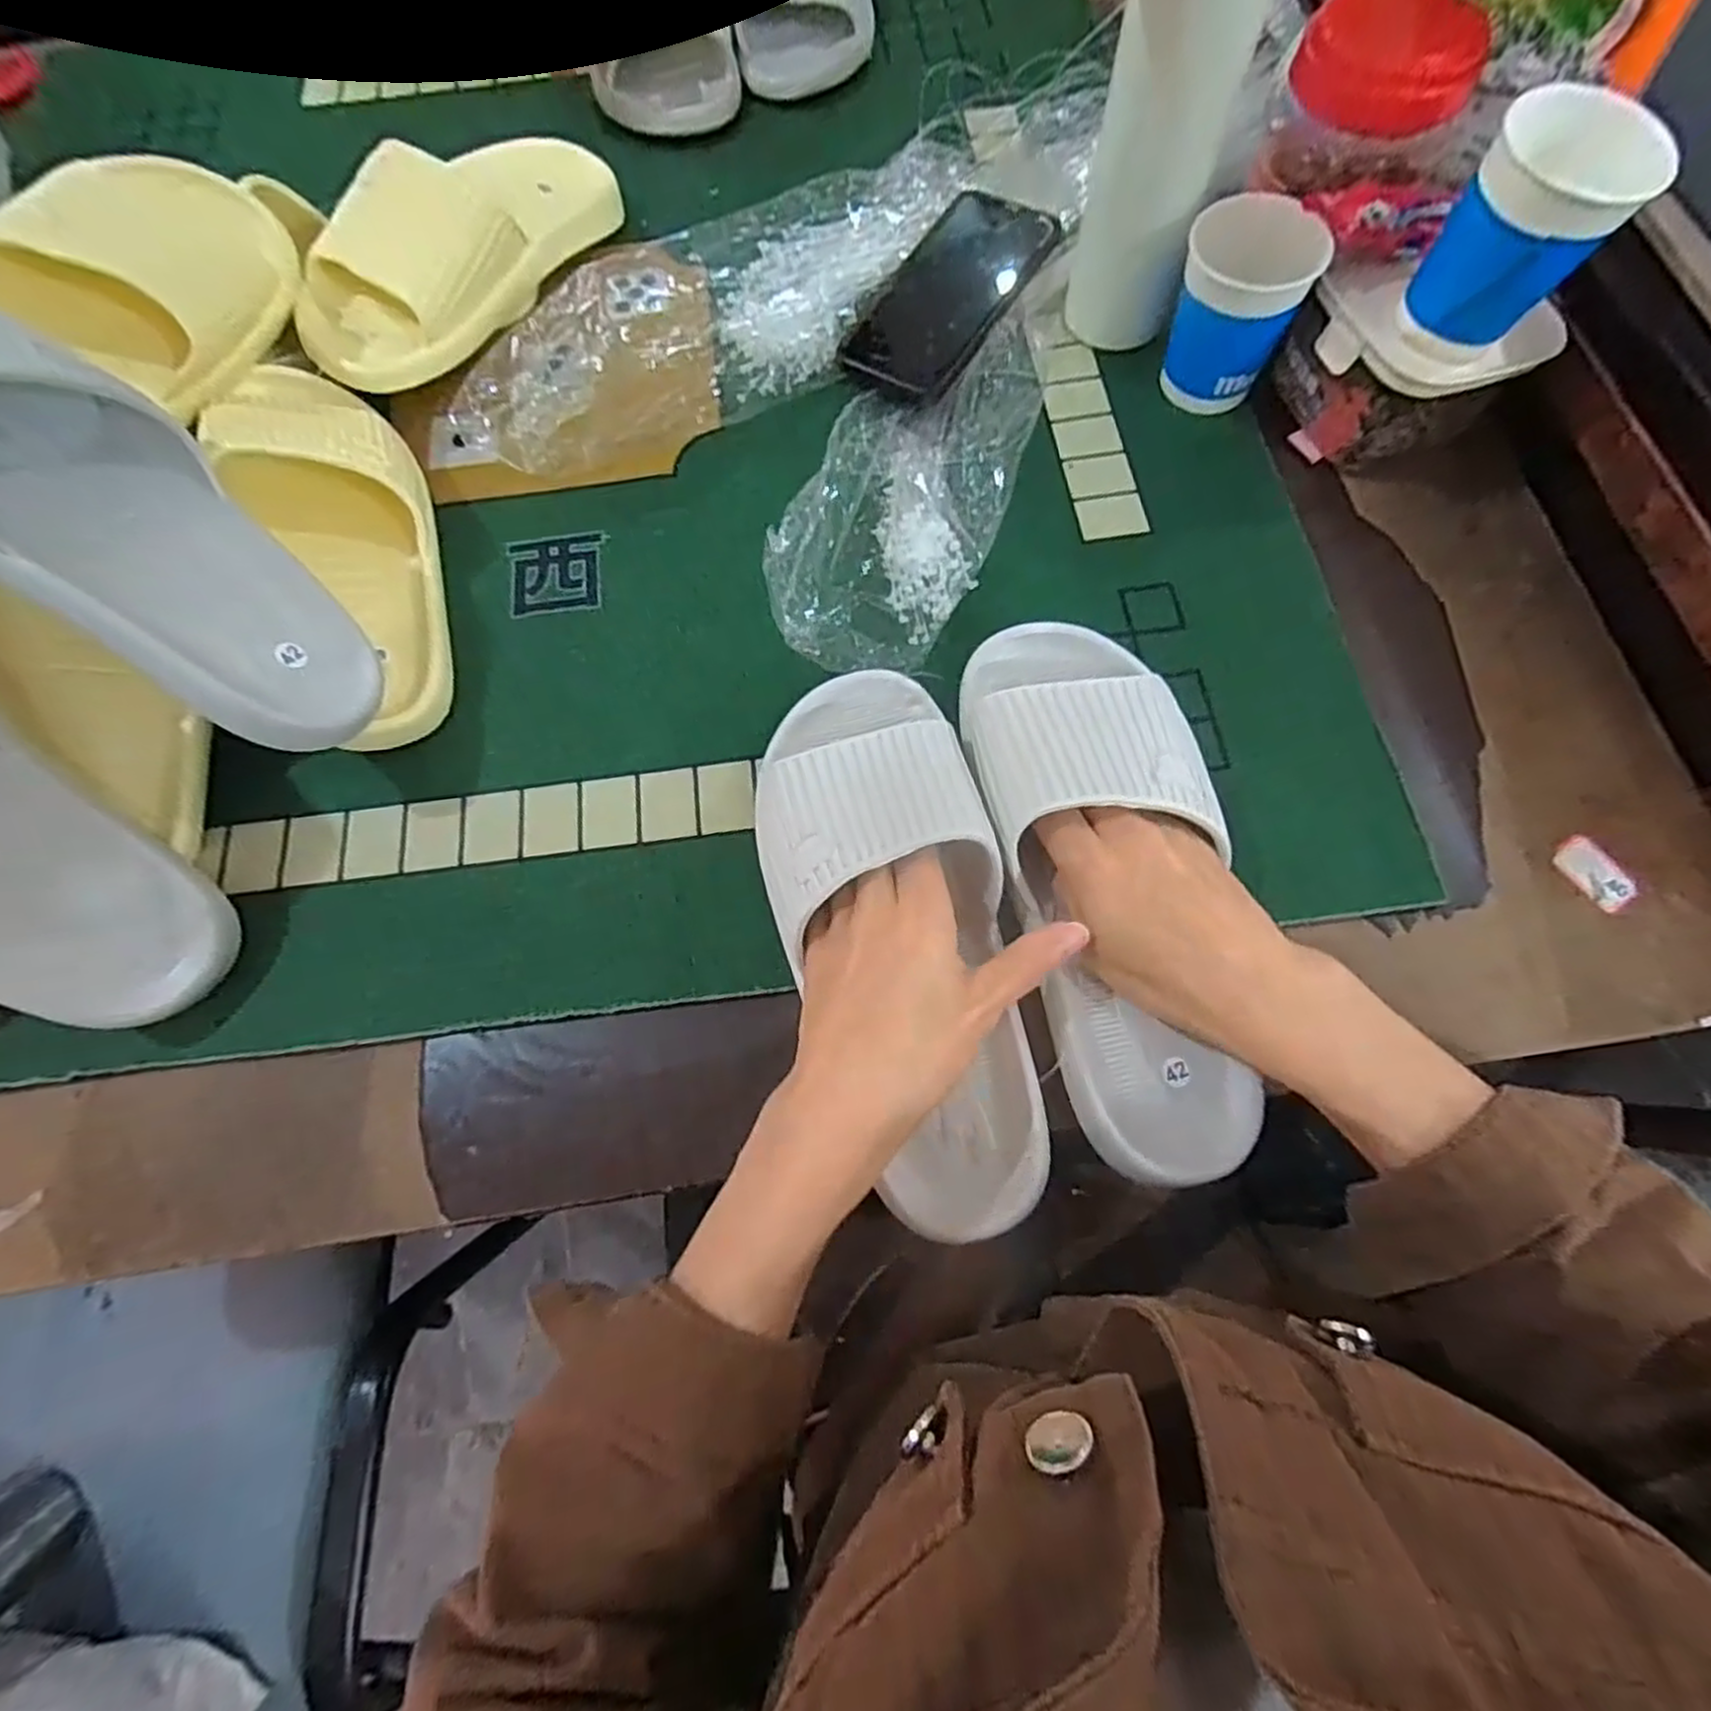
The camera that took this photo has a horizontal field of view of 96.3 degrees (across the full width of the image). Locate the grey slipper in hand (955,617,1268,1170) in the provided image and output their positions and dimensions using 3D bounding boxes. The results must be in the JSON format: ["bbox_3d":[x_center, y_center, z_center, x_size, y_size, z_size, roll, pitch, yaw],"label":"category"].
[{"bbox_3d":[0.116,0.005,0.341,0.100,0.059,0.256,-11,77,-2],"label":"grey slipper in hand"}]

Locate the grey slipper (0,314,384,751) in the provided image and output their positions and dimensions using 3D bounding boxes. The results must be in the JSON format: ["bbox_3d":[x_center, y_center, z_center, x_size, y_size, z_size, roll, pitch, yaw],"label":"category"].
[{"bbox_3d":[-0.321,-0.145,0.323,0.247,0.081,0.100,42,74,-24],"label":"grey slipper"}]

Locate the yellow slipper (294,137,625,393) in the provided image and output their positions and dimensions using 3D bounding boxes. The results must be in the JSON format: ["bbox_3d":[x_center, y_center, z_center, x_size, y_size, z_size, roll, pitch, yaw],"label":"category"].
[{"bbox_3d":[-0.242,-0.382,0.480,0.087,0.081,0.239,39,77,13],"label":"yellow slipper"}]

